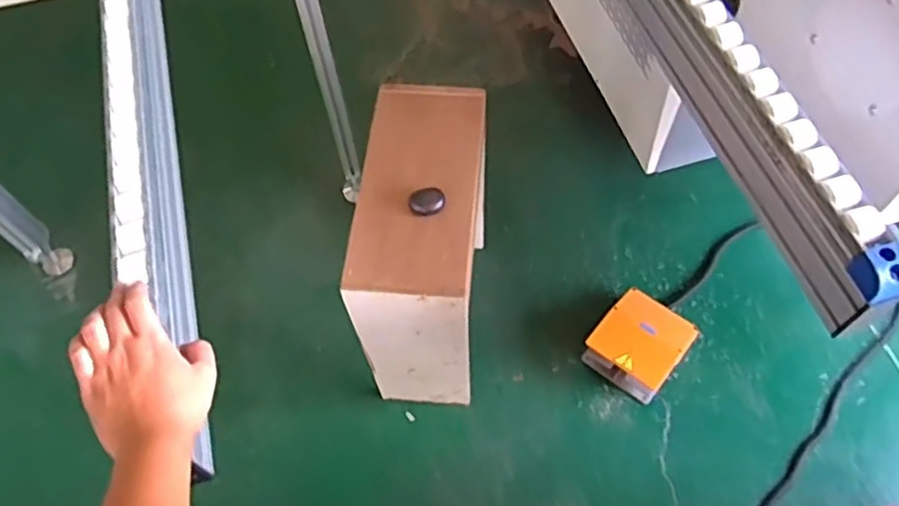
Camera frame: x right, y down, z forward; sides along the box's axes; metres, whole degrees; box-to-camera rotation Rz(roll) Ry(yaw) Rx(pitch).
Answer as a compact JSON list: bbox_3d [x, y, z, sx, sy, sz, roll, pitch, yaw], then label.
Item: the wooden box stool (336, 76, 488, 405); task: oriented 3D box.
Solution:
[{"bbox_3d":[-0.042,0.008,1.415,0.212,0.562,0.452,4,60,5],"label":"wooden box stool"}]

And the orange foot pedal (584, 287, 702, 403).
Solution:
[{"bbox_3d":[0.463,0.205,1.610,0.191,0.128,0.239,36,67,20],"label":"orange foot pedal"}]

